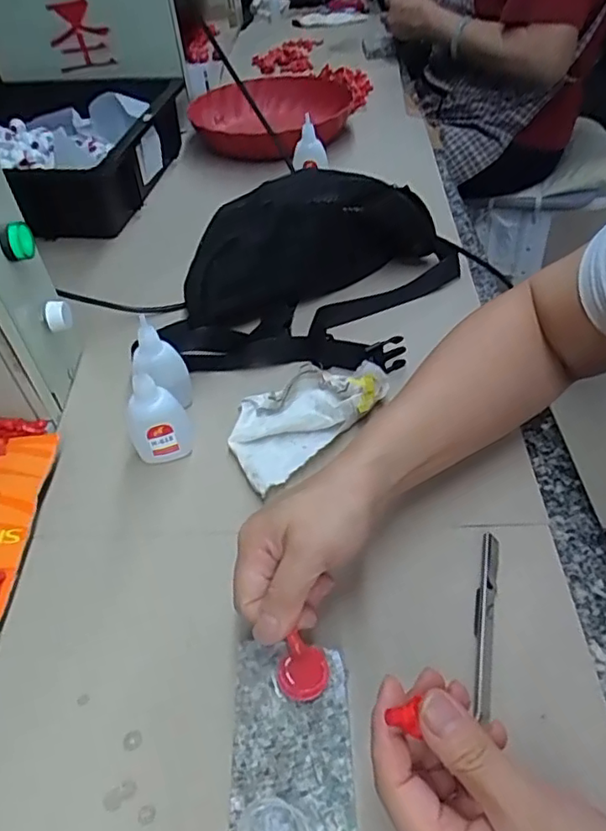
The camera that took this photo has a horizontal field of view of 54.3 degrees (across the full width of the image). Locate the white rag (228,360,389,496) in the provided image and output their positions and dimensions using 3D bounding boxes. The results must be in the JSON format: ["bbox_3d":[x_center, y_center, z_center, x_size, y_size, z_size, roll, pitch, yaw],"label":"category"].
[{"bbox_3d":[-0.007,-0.005,0.478,0.141,0.032,0.089,-37,52,-26],"label":"white rag"}]

